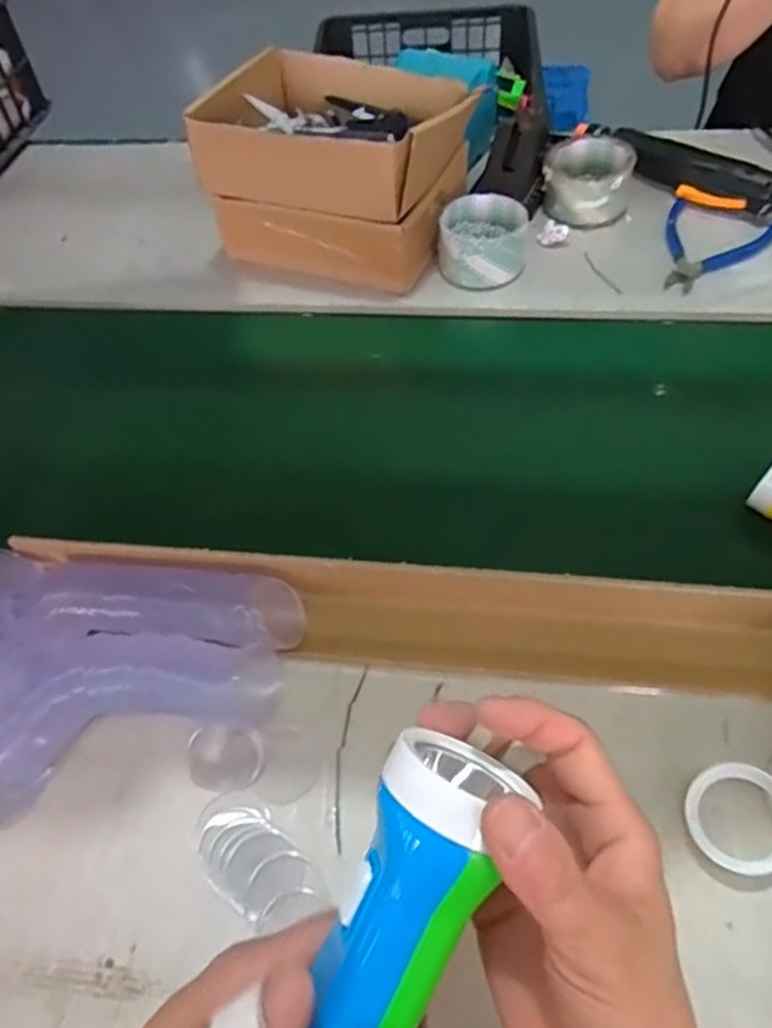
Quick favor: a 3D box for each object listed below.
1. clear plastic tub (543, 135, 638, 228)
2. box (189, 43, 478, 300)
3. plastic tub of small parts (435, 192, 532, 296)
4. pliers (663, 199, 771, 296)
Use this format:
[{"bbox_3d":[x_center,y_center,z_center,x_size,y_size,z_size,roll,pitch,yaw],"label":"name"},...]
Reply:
[{"bbox_3d":[0.208,-0.345,0.707,0.085,0.045,0.088,-3,56,4],"label":"clear plastic tub"},{"bbox_3d":[-0.036,-0.353,0.689,0.220,0.150,0.214,18,60,17],"label":"box"},{"bbox_3d":[0.094,-0.262,0.662,0.082,0.049,0.086,2,56,7],"label":"plastic tub of small parts"},{"bbox_3d":[0.308,-0.259,0.660,0.100,0.010,0.139,27,62,22],"label":"pliers"}]

